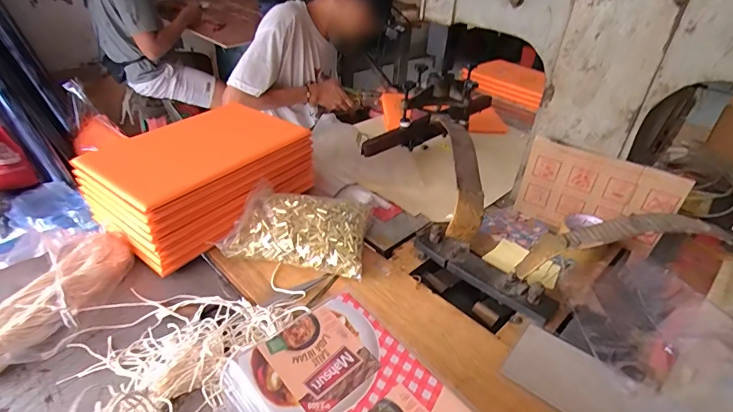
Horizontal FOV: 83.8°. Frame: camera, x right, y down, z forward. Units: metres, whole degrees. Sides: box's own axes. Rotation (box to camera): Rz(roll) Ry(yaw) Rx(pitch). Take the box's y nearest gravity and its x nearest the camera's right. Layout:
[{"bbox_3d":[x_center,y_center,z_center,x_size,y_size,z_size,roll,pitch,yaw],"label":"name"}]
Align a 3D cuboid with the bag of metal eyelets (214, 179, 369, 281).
[{"bbox_3d":[-0.113,0.033,0.706,0.223,0.063,0.156,6,35,6],"label":"bag of metal eyelets"}]

